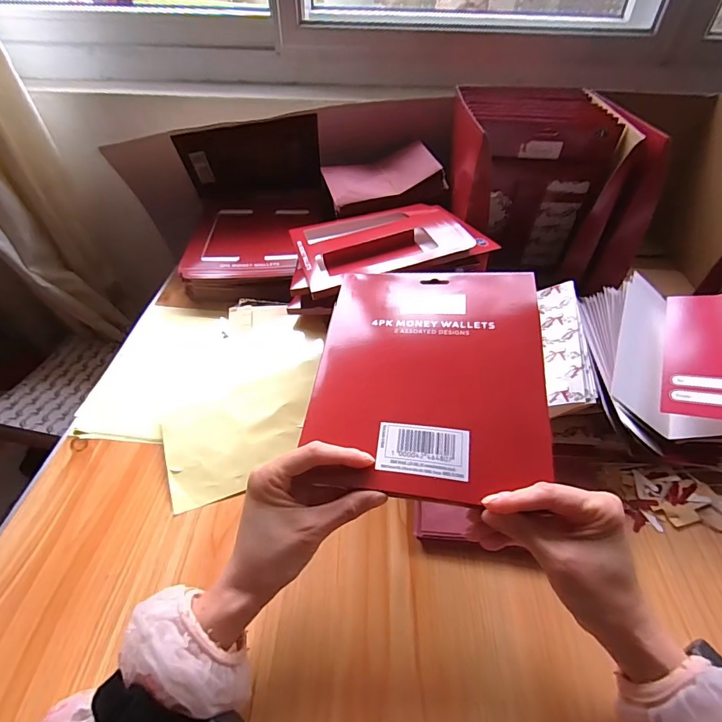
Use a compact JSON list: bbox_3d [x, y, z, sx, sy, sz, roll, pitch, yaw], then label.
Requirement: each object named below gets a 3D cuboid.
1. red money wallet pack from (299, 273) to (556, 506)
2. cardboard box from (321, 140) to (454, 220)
[{"bbox_3d":[0.061,0.002,0.380,0.189,0.013,0.231,4,54,10],"label":"red money wallet pack"},{"bbox_3d":[0.037,-0.298,0.705,0.192,0.059,0.118,-7,45,-8],"label":"cardboard box"}]

